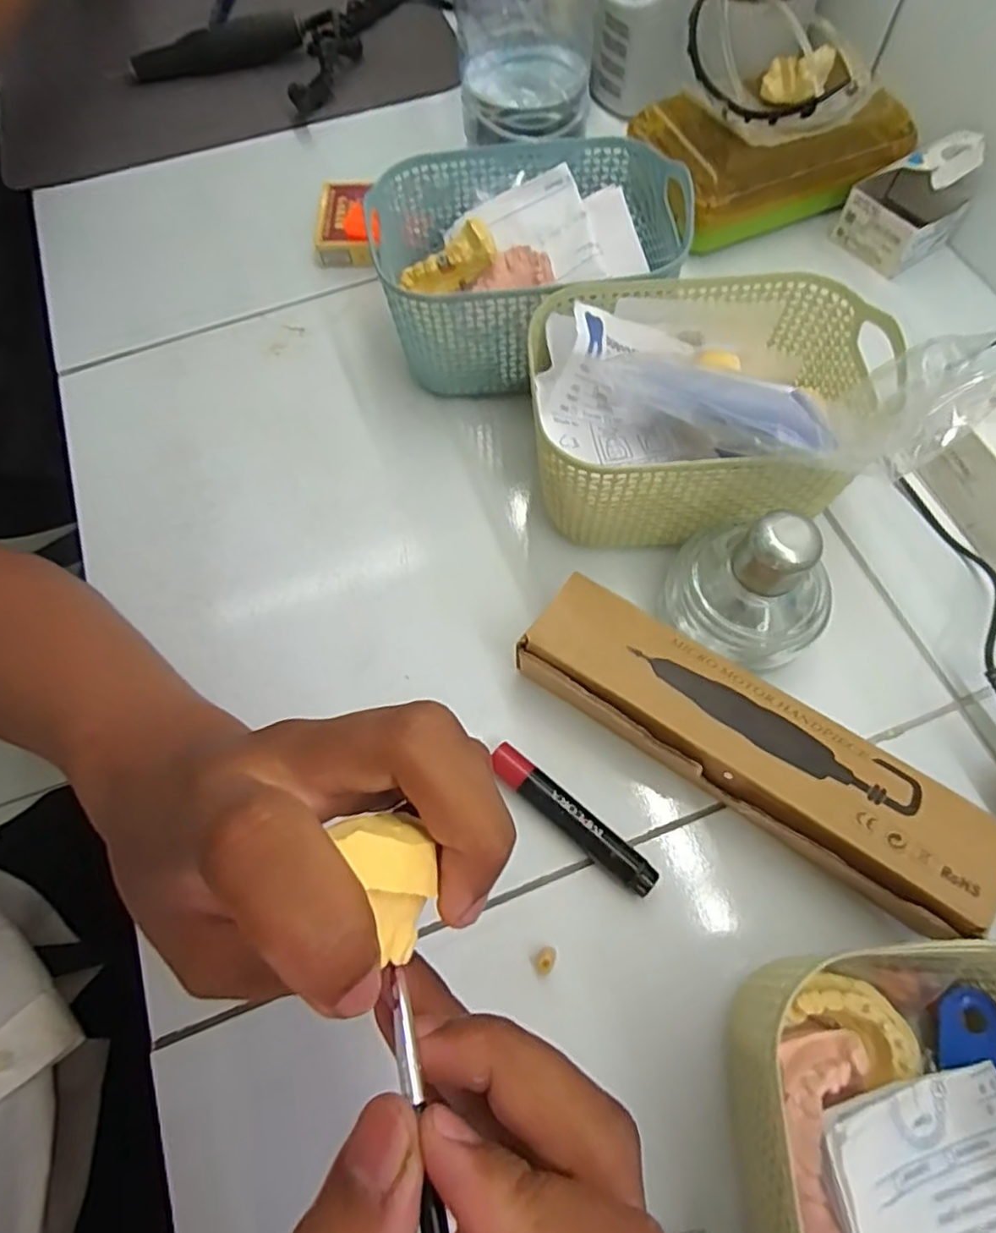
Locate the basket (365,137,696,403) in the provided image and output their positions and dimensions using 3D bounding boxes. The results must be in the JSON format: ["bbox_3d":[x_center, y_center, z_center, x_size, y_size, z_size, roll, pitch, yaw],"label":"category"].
[{"bbox_3d":[0.021,-0.206,0.394,0.174,0.079,0.128,-10,66,-3],"label":"basket"}]

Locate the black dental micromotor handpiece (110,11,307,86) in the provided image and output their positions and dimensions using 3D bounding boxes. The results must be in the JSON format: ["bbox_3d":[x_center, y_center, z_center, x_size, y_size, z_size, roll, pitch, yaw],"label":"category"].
[{"bbox_3d":[-0.248,-0.480,0.553,0.164,0.034,0.023,-13,66,-4],"label":"black dental micromotor handpiece"}]

